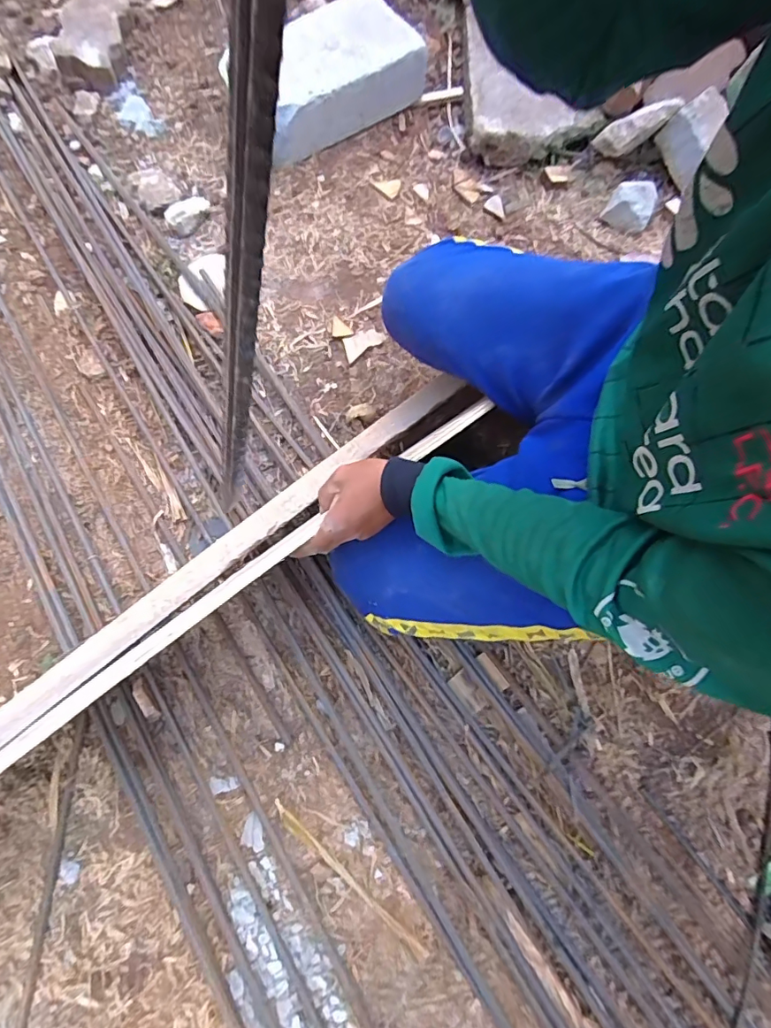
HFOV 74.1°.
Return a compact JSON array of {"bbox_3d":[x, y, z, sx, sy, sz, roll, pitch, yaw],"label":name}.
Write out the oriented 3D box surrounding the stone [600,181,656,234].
[{"bbox_3d":[0.463,-0.580,0.971,0.084,0.062,0.077,27,71,7],"label":"stone"}]

